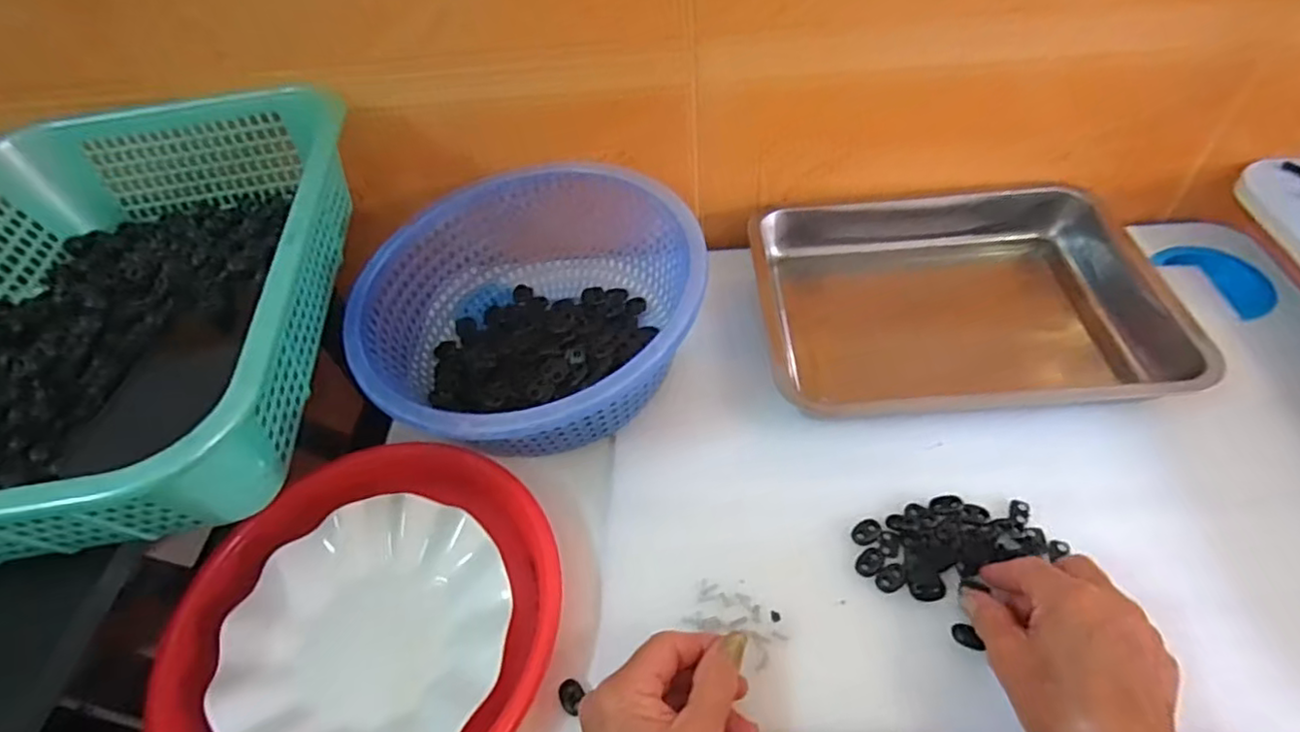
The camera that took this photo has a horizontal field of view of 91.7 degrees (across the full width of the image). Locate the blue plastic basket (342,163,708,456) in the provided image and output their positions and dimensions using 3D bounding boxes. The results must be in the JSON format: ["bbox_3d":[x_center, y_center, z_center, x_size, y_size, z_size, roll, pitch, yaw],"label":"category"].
[{"bbox_3d":[-0.099,-0.049,0.519,0.259,0.104,0.249,-3,51,4],"label":"blue plastic basket"}]

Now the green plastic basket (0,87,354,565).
[{"bbox_3d":[-0.360,-0.045,0.426,0.290,0.092,0.377,-8,51,1],"label":"green plastic basket"}]

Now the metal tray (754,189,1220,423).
[{"bbox_3d":[0.249,-0.058,0.538,0.311,0.055,0.231,-4,51,4],"label":"metal tray"}]

